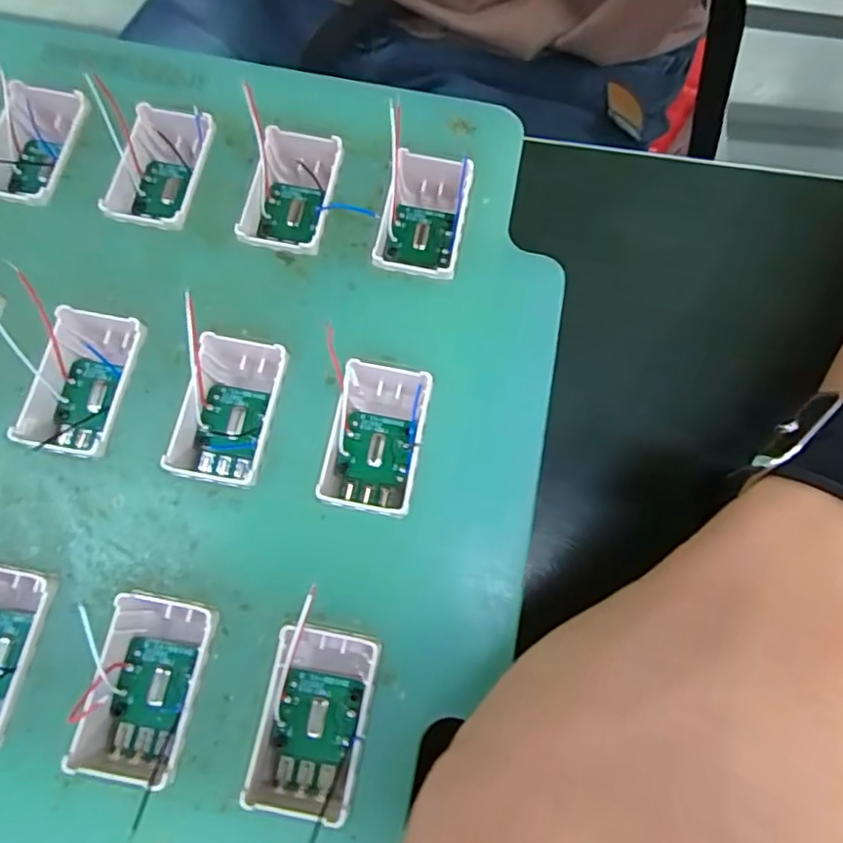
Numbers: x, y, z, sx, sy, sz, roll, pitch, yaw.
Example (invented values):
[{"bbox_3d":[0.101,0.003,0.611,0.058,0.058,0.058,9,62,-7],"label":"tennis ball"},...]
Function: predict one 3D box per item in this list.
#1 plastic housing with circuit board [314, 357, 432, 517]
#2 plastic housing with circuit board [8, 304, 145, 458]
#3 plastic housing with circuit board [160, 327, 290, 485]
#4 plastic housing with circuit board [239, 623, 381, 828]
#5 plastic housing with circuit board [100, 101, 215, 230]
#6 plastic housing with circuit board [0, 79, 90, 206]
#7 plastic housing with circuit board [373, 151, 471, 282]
[{"bbox_3d":[-0.010,0.004,0.125,0.019,0.010,0.031,11,76,2],"label":"plastic housing with circuit board"},{"bbox_3d":[-0.072,-0.008,0.126,0.019,0.011,0.031,12,76,2],"label":"plastic housing with circuit board"},{"bbox_3d":[-0.041,-0.002,0.127,0.019,0.016,0.033,10,76,2],"label":"plastic housing with circuit board"},{"bbox_3d":[-0.020,0.056,0.110,0.019,0.012,0.031,11,76,2],"label":"plastic housing with circuit board"},{"bbox_3d":[-0.064,-0.060,0.140,0.023,0.010,0.032,10,76,2],"label":"plastic housing with circuit board"},{"bbox_3d":[-0.093,-0.068,0.141,0.021,0.011,0.035,7,76,1],"label":"plastic housing with circuit board"},{"bbox_3d":[0.001,-0.050,0.140,0.019,0.010,0.036,10,76,2],"label":"plastic housing with circuit board"}]

